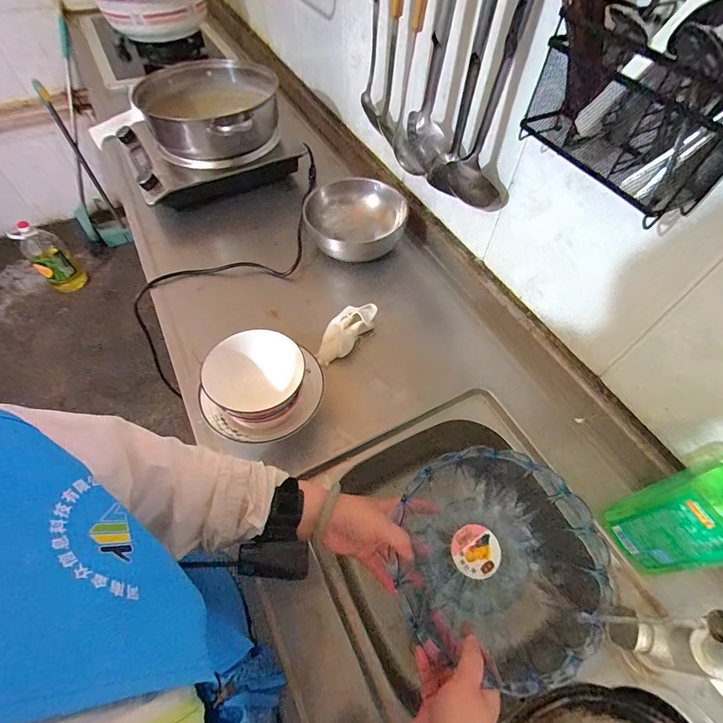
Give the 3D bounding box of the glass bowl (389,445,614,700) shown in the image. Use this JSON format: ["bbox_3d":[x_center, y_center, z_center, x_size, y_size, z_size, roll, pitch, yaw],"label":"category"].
[{"bbox_3d":[0.157,0.238,0.470,0.224,0.119,0.218,1,57,-1],"label":"glass bowl"}]

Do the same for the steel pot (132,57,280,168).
[{"bbox_3d":[-0.347,-0.594,0.903,0.295,0.105,0.356,-17,59,-12],"label":"steel pot"}]

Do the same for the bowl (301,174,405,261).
[{"bbox_3d":[-0.017,-0.295,0.824,0.195,0.103,0.184,1,57,-1],"label":"bowl"}]

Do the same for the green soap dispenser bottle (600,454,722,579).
[{"bbox_3d":[0.383,0.169,0.420,0.073,0.249,0.093,-22,60,-15],"label":"green soap dispenser bottle"}]

